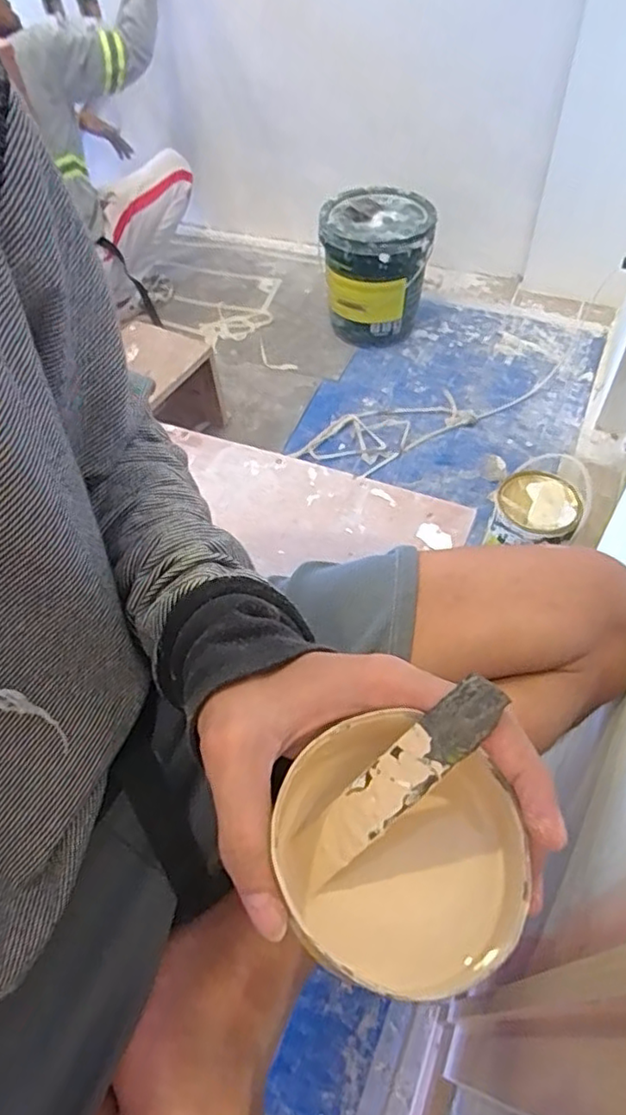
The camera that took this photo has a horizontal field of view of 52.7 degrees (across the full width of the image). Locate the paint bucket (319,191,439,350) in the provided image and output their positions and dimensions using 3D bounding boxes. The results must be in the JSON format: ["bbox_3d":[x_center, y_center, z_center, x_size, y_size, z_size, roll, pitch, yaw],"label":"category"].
[{"bbox_3d":[0.173,-0.765,1.714,0.271,0.333,0.271,-2,53,2],"label":"paint bucket"}]

